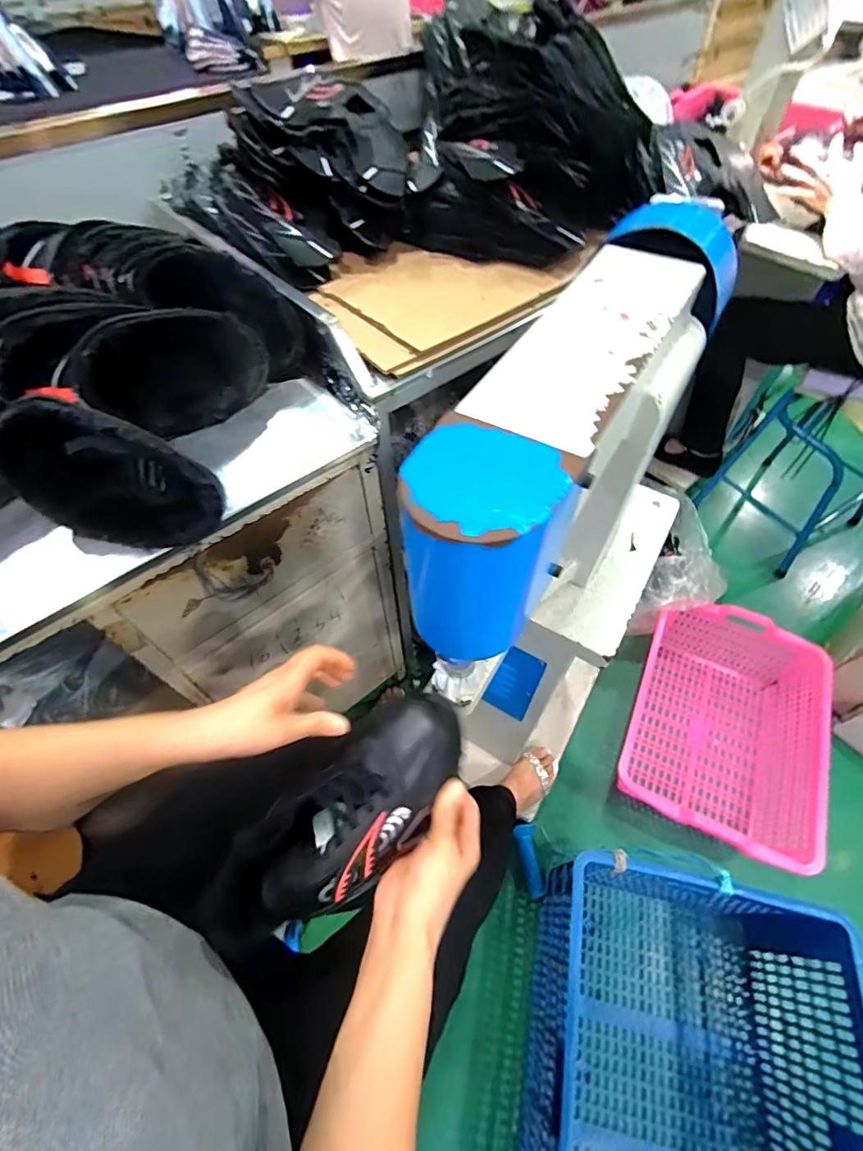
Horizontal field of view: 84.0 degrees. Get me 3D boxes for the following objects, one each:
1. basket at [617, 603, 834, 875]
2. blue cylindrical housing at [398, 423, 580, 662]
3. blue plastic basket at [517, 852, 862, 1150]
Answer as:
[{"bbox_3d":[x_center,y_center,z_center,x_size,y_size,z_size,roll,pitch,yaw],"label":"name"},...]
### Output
[{"bbox_3d":[0.643,0.339,1.056,0.379,0.157,0.502,16,57,12],"label":"basket"},{"bbox_3d":[0.031,-0.016,0.318,0.089,0.146,0.088,-1,56,1],"label":"blue cylindrical housing"},{"bbox_3d":[0.357,0.765,0.676,0.396,0.276,0.564,9,56,7],"label":"blue plastic basket"}]

